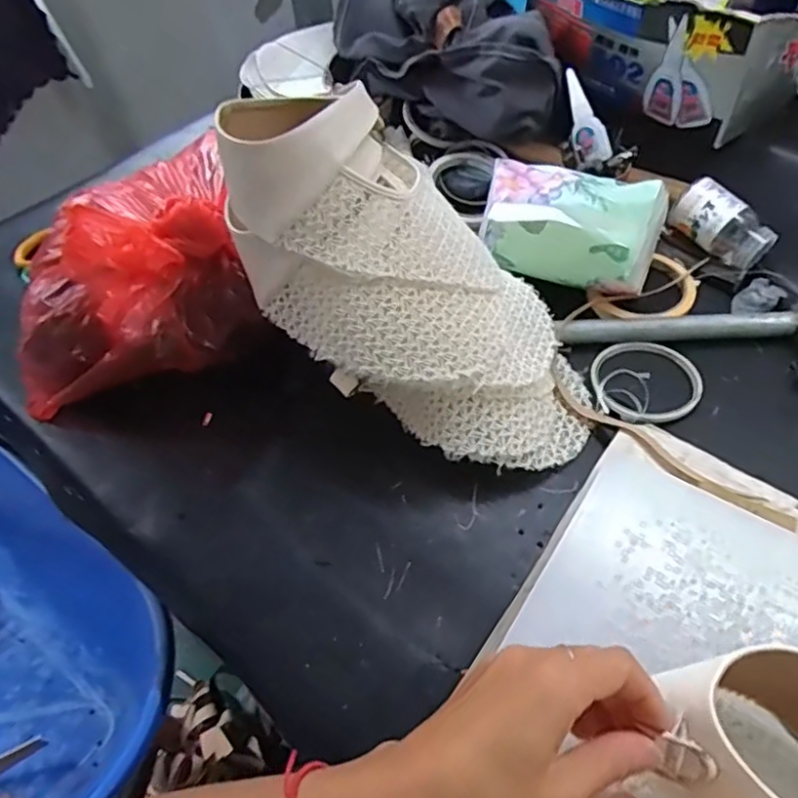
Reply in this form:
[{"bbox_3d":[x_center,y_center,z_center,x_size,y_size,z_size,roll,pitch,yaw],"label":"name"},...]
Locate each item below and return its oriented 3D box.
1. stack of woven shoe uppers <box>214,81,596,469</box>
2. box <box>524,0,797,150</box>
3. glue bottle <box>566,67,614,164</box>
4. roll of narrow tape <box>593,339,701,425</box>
[{"bbox_3d":[0.009,-0.083,0.475,0.347,0.112,0.156,44,61,-10],"label":"stack of woven shoe uppers"},{"bbox_3d":[0.260,-0.359,0.613,0.283,0.107,0.178,33,62,26],"label":"box"},{"bbox_3d":[0.170,-0.258,0.583,0.030,0.012,0.086,-17,87,-8],"label":"glue bottle"},{"bbox_3d":[0.200,-0.017,0.515,0.084,0.012,0.087,-2,53,3],"label":"roll of narrow tape"}]

